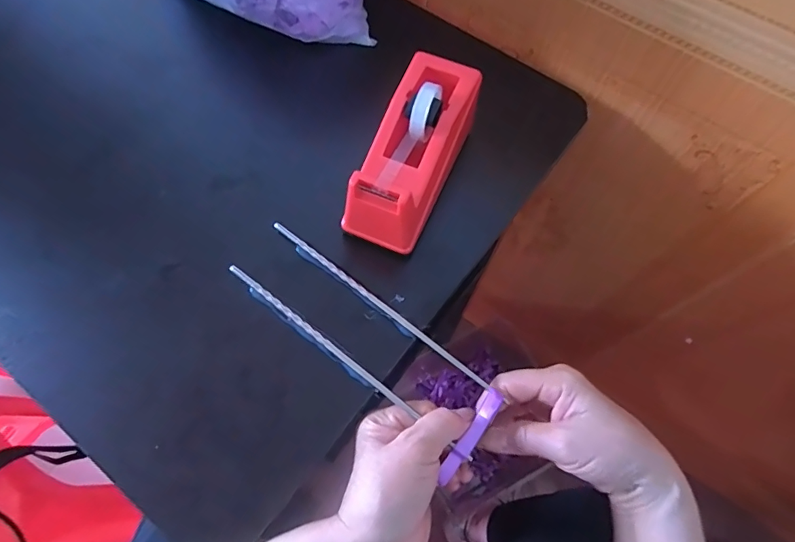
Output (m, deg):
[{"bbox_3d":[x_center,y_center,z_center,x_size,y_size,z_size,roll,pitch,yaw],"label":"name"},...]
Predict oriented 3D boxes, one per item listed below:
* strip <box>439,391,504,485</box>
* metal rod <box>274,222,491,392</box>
[{"bbox_3d":[0.048,0.111,0.312,0.014,0.007,0.067,32,70,14],"label":"strip"},{"bbox_3d":[-0.017,0.023,0.356,0.206,0.005,0.006,37,67,11],"label":"metal rod"}]

